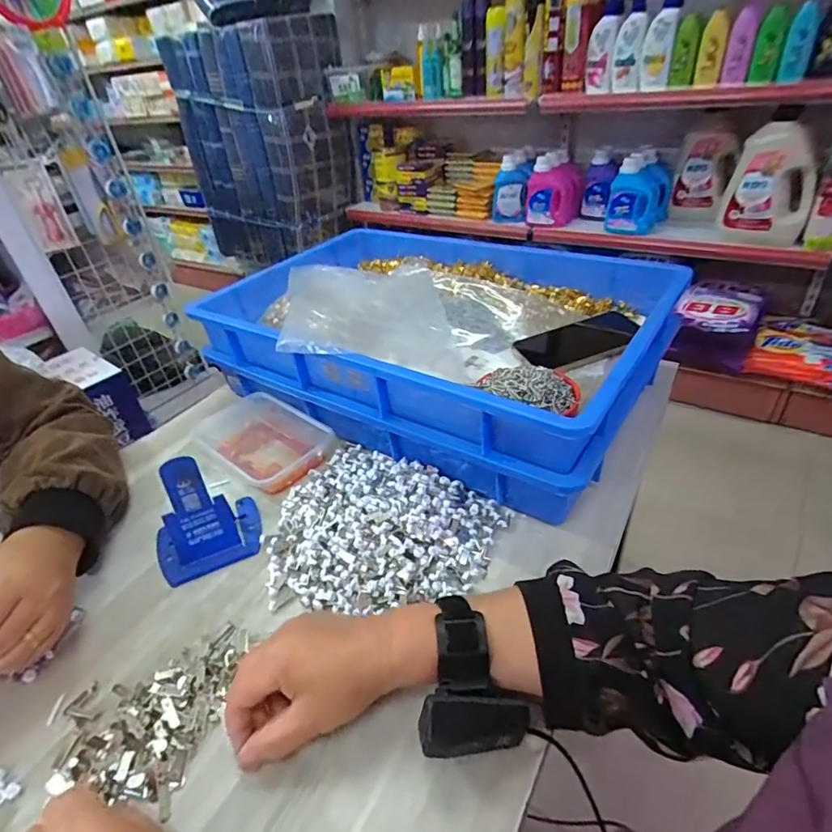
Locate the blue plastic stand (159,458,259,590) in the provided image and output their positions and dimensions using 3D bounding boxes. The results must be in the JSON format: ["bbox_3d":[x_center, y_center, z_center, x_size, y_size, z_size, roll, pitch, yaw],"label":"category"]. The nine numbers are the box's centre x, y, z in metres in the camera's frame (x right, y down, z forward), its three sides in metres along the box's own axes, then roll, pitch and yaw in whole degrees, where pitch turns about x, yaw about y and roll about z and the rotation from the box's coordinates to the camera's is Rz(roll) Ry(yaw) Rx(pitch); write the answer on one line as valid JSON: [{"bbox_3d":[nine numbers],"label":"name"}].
[{"bbox_3d":[-0.217,0.097,0.496,0.104,0.099,0.079,-23,40,-21],"label":"blue plastic stand"}]

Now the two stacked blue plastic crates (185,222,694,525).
[{"bbox_3d":[0.015,-0.107,0.674,0.553,0.150,0.382,18,42,31],"label":"two stacked blue plastic crates"}]

